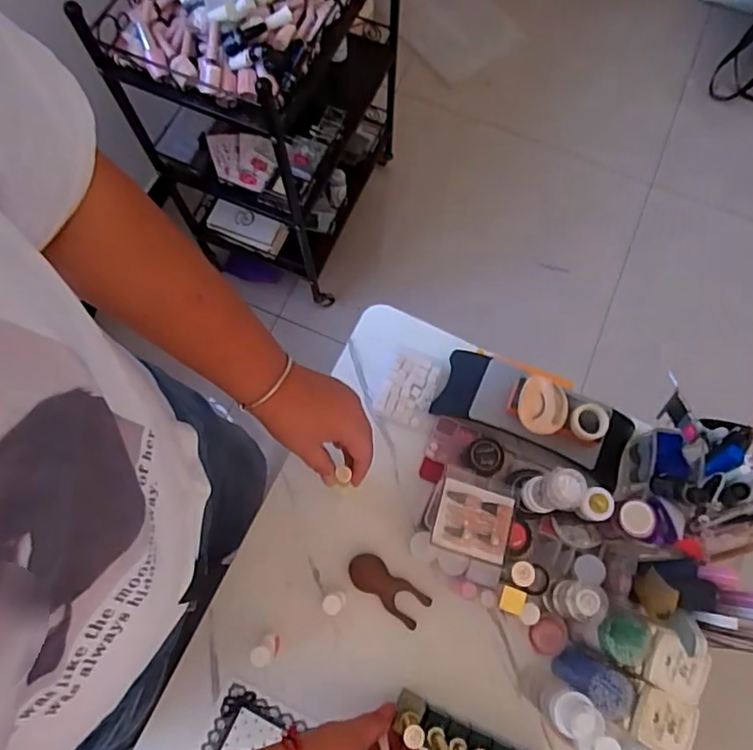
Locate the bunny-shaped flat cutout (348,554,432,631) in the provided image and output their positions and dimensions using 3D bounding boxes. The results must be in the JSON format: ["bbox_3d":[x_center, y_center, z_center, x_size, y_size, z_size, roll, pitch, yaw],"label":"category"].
[{"bbox_3d":[0.012,0.225,0.603,0.090,0.004,0.037,35,76,9],"label":"bunny-shaped flat cutout"}]

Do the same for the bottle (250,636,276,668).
[{"bbox_3d":[-0.109,0.270,0.562,0.019,0.066,0.018,0,74,-1],"label":"bottle"}]

